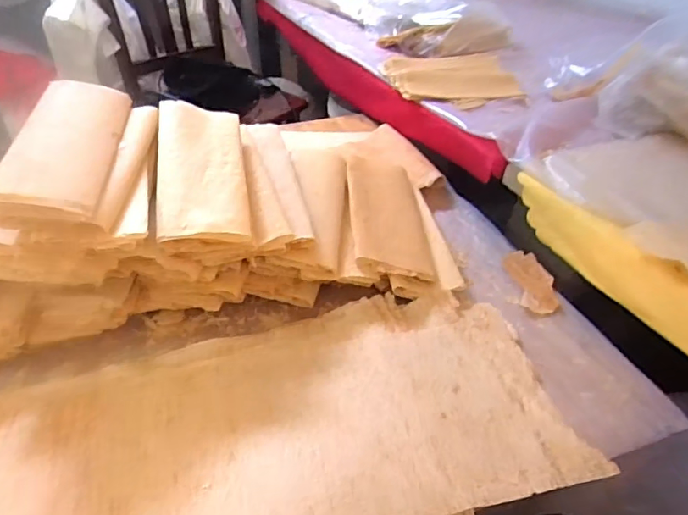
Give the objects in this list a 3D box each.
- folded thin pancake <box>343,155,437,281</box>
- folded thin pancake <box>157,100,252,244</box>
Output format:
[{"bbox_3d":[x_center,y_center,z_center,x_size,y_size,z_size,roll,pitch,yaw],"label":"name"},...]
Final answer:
[{"bbox_3d":[0.068,-0.066,0.822,0.126,0.025,0.255,10,47,-18],"label":"folded thin pancake"},{"bbox_3d":[-0.191,-0.124,0.686,0.111,0.018,0.261,-2,50,-16],"label":"folded thin pancake"}]

